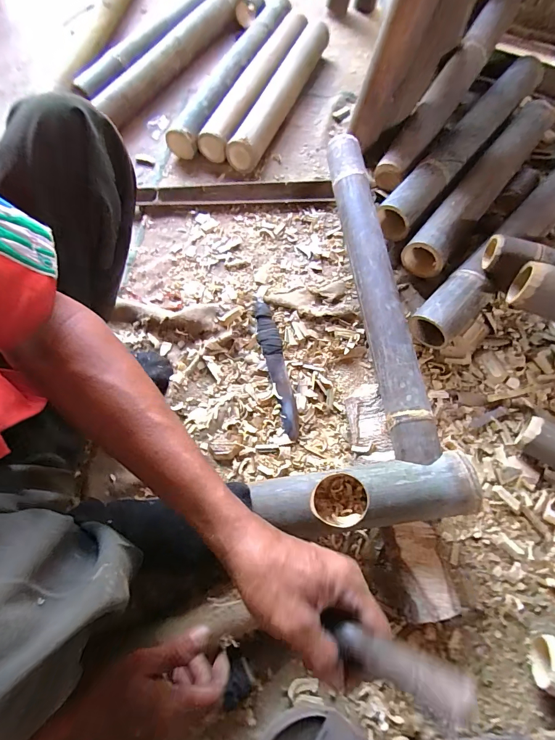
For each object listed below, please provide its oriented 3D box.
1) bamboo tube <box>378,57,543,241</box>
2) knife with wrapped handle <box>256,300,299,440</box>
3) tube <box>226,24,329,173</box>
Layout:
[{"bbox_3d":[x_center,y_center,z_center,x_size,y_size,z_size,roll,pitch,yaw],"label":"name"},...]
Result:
[{"bbox_3d":[0.418,-0.509,0.794,0.083,0.067,0.593,38,75,15],"label":"bamboo tube"},{"bbox_3d":[-0.004,-0.011,0.652,0.039,0.021,0.272,-12,69,-2],"label":"knife with wrapped handle"},{"bbox_3d":[0.005,-0.711,0.909,0.088,0.074,0.520,21,72,10],"label":"tube"}]

